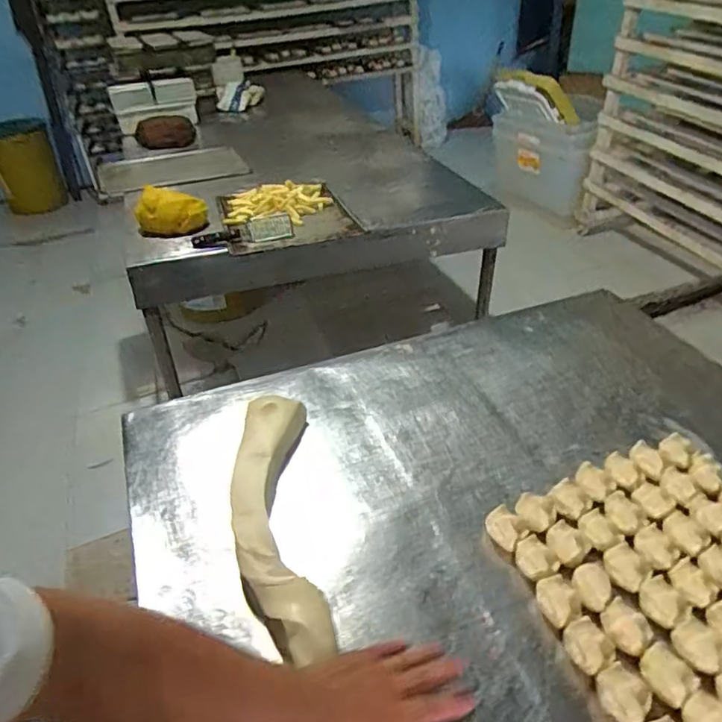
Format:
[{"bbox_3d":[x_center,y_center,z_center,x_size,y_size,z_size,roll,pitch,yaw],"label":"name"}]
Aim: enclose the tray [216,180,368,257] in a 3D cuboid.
[{"bbox_3d":[-0.198,-0.391,1.487,0.317,0.053,0.426,-13,38,-10],"label":"tray"}]

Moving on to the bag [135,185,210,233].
[{"bbox_3d":[-0.490,-0.384,1.446,0.181,0.086,0.103,8,39,16],"label":"bag"}]

